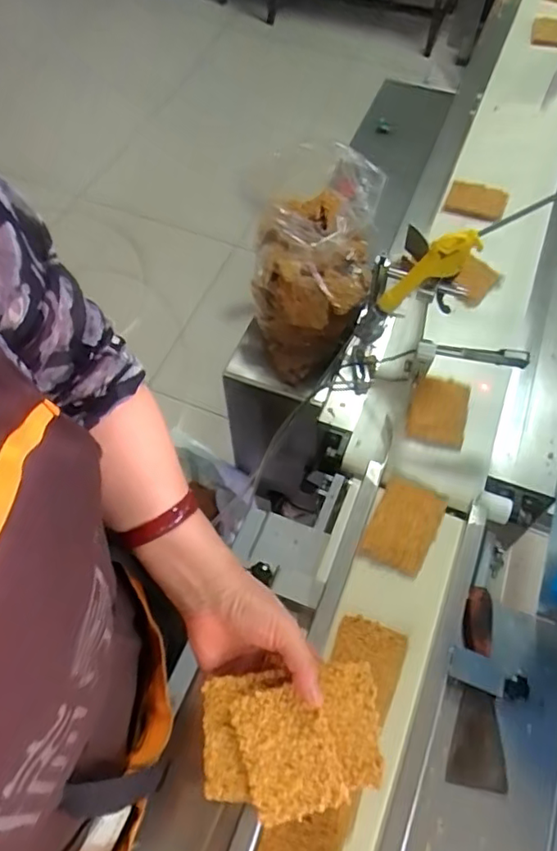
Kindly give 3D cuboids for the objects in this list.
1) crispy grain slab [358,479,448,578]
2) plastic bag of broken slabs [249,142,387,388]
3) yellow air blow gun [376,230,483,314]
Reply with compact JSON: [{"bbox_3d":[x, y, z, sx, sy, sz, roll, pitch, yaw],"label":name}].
[{"bbox_3d":[0.139,0.110,0.642,0.069,0.011,0.102,24,63,12],"label":"crispy grain slab"},{"bbox_3d":[0.041,-0.215,0.813,0.167,0.320,0.153,21,22,10],"label":"plastic bag of broken slabs"},{"bbox_3d":[0.174,-0.178,0.689,0.041,0.146,0.023,24,56,-24],"label":"yellow air blow gun"}]

